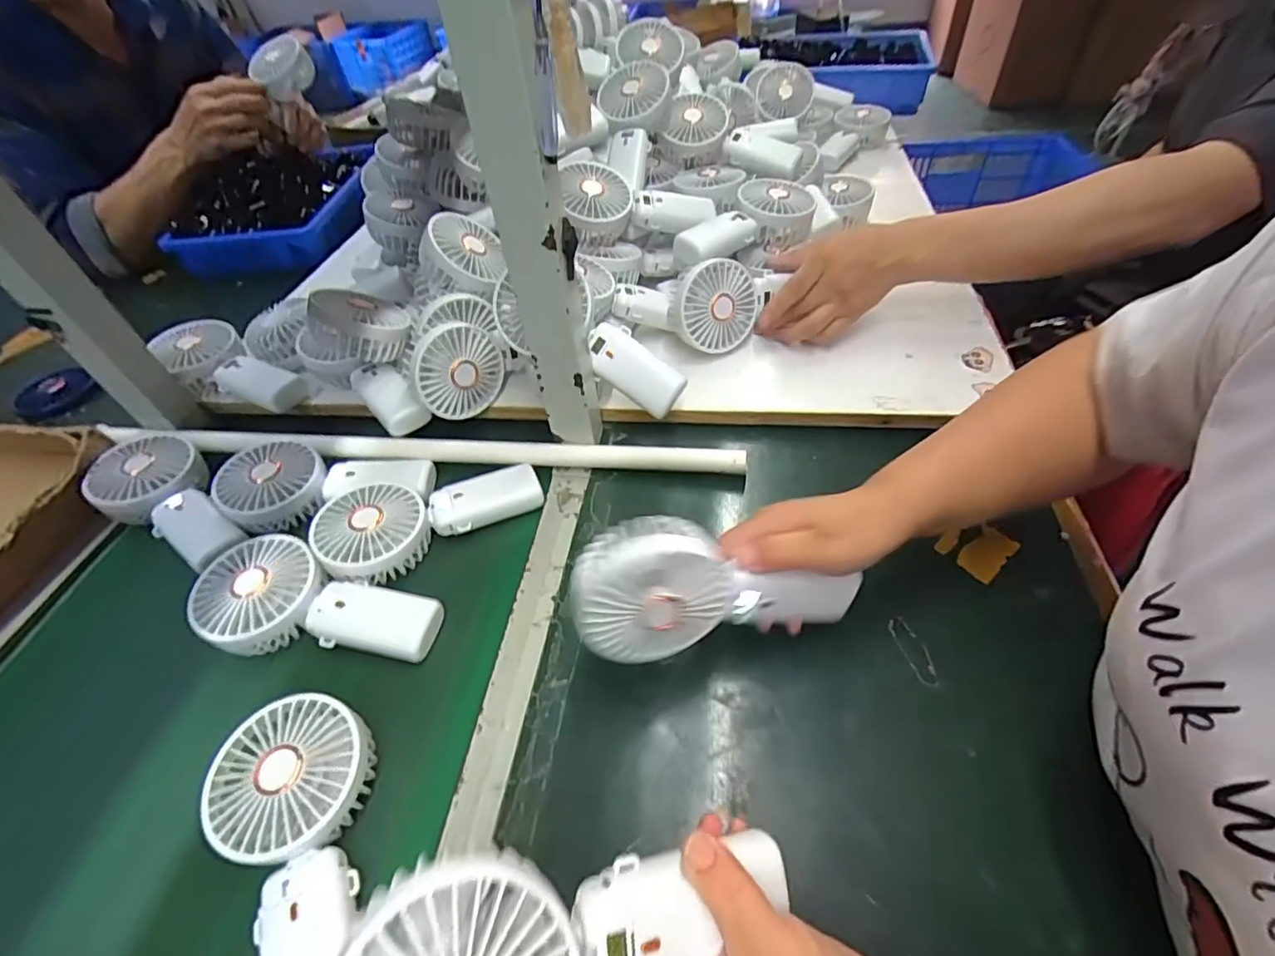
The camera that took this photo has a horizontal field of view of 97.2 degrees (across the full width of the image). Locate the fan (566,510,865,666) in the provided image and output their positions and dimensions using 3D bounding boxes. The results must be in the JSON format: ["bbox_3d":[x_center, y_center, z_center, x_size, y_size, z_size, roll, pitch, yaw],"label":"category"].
[{"bbox_3d":[0.052,0.062,0.349,0.186,0.084,0.042,-8,26,-15],"label":"fan"}]

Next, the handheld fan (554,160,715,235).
[{"bbox_3d":[-0.006,-0.288,0.612,0.167,0.042,0.081,10,71,-15],"label":"handheld fan"}]

